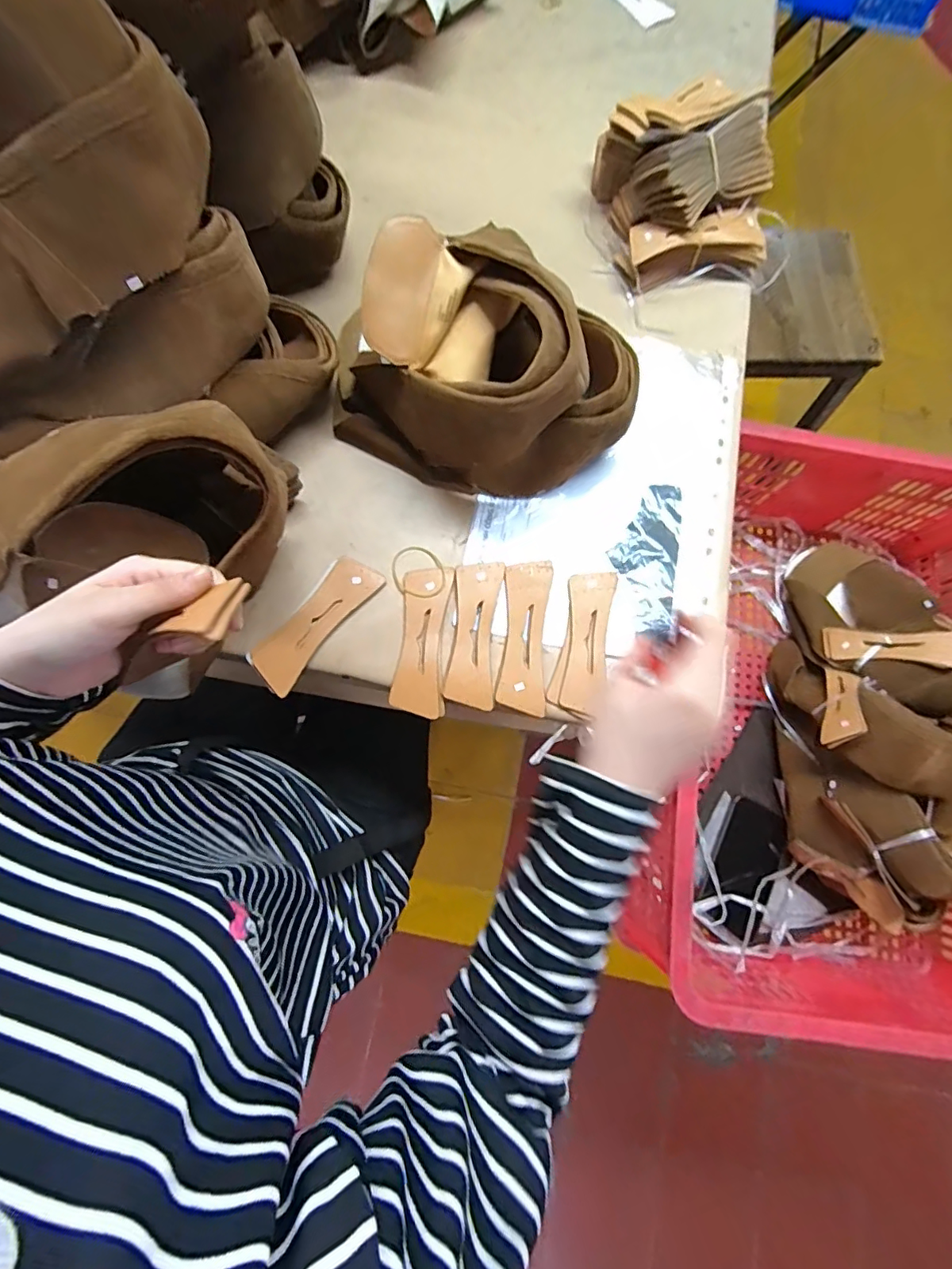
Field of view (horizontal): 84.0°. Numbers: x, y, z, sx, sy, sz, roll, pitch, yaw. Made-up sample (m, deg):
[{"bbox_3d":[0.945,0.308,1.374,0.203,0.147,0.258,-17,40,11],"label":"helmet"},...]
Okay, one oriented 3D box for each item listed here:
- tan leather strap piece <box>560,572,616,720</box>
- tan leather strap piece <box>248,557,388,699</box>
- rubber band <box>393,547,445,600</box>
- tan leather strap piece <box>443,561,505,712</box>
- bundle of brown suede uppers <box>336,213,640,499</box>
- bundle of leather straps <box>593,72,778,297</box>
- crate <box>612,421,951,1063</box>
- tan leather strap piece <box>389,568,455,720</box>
[{"bbox_3d":[0.095,0.005,0.455,0.040,0.006,0.128,9,73,7],"label":"tan leather strap piece"},{"bbox_3d":[-0.137,-0.011,0.454,0.044,0.006,0.129,37,78,5],"label":"tan leather strap piece"},{"bbox_3d":[-0.051,-0.054,0.466,0.044,0.006,0.051,-21,80,-8],"label":"rubber band"},{"bbox_3d":[-0.001,-0.001,0.455,0.040,0.004,0.126,5,77,-2],"label":"tan leather strap piece"},{"bbox_3d":[0.005,-0.233,0.441,0.256,0.136,0.175,22,77,3],"label":"bundle of brown suede uppers"},{"bbox_3d":[0.206,-0.448,0.519,0.144,0.086,0.153,-12,78,-5],"label":"bundle of leather straps"},{"bbox_3d":[0.406,0.094,0.618,0.403,0.192,0.595,9,77,-1],"label":"crate"},{"bbox_3d":[-0.046,0.005,0.455,0.043,0.007,0.127,4,78,-1],"label":"tan leather strap piece"}]

